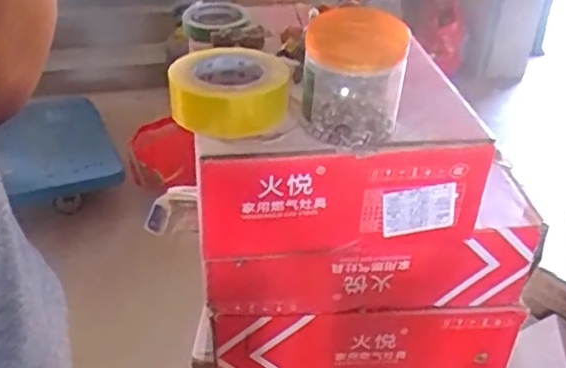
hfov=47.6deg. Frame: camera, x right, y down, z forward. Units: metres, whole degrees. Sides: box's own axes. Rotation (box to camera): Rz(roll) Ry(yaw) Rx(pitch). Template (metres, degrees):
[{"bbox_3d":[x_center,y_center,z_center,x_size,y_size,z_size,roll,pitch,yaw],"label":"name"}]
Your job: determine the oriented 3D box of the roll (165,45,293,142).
[{"bbox_3d":[-0.057,-0.103,0.697,0.125,0.046,0.146,3,33,1],"label":"roll"}]

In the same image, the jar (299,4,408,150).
[{"bbox_3d":[0.071,-0.108,0.649,0.095,0.117,0.117,8,34,8],"label":"jar"}]

